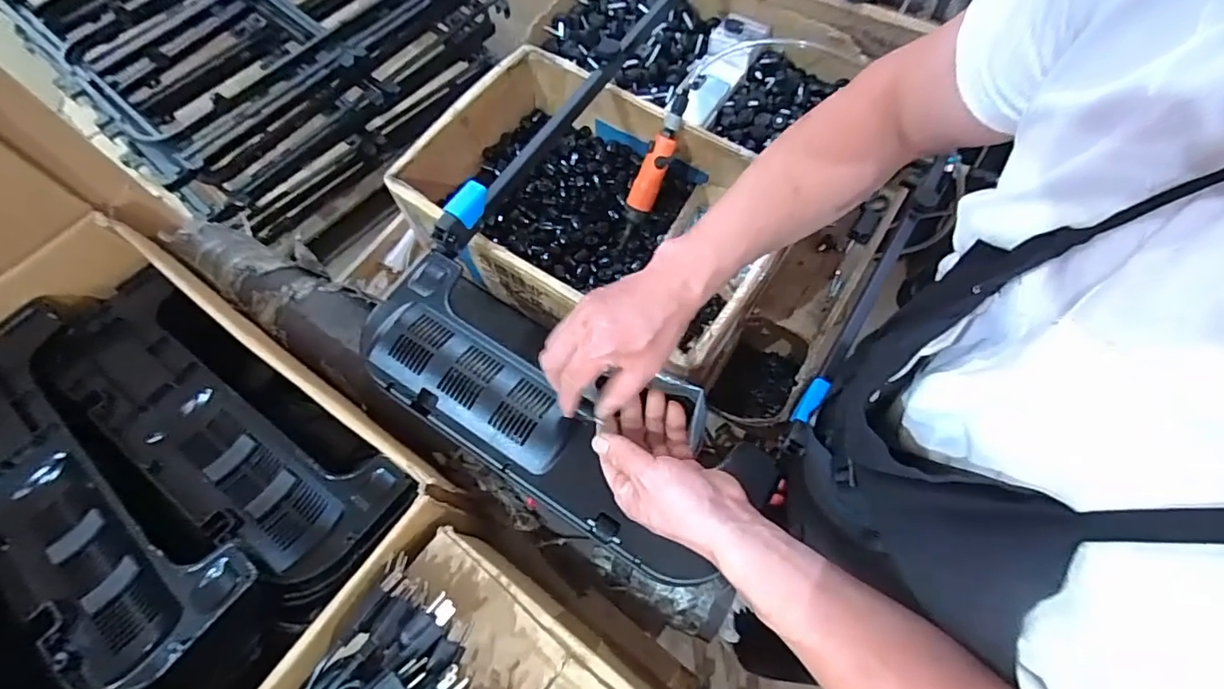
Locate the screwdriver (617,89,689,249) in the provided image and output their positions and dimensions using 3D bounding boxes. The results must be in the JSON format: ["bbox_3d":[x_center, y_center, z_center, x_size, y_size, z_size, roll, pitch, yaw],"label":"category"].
[{"bbox_3d":[0.059,-0.263,0.851,0.040,0.244,0.037,31,30,13],"label":"screwdriver"}]

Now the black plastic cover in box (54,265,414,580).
[{"bbox_3d":[-0.464,0.076,0.630,0.492,0.031,0.149,33,72,13],"label":"black plastic cover in box"}]

